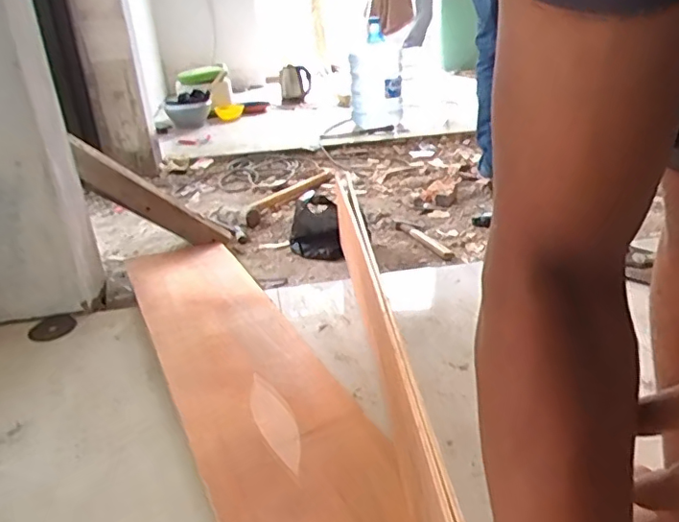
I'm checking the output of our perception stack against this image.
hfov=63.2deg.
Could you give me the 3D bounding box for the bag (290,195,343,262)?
[{"bbox_3d":[-0.056,-0.079,1.396,0.124,0.120,0.142,-9,26,-12],"label":"bag"}]

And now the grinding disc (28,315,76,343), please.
[{"bbox_3d":[-0.573,0.133,1.099,0.083,0.008,0.104,-24,32,-37],"label":"grinding disc"}]

